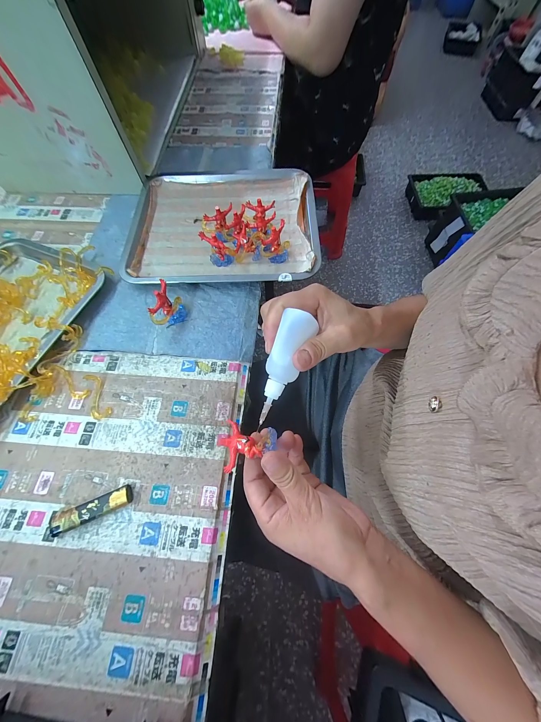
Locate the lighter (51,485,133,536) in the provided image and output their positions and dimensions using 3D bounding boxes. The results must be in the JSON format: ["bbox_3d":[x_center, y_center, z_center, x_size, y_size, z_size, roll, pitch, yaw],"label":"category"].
[{"bbox_3d":[-0.192,0.159,0.257,0.079,0.013,0.021,-20,69,-7],"label":"lighter"}]

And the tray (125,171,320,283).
[{"bbox_3d":[-0.079,-0.240,0.410,0.313,0.043,0.267,2,68,2],"label":"tray"}]

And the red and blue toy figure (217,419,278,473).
[{"bbox_3d":[-0.023,0.081,0.225,0.053,0.019,0.044,11,68,6],"label":"red and blue toy figure"}]

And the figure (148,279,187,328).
[{"bbox_3d":[-0.148,-0.076,0.336,0.047,0.048,0.041,-36,71,-13],"label":"figure"}]

